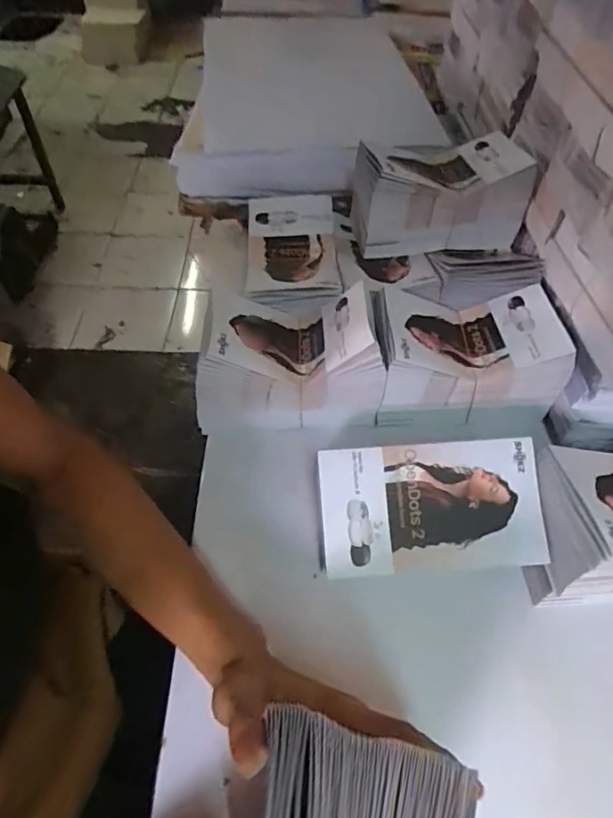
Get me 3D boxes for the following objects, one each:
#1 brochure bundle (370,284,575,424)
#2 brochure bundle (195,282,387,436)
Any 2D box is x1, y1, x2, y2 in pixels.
[{"bbox_3d":[0.151,-0.056,0.512,0.177,0.089,0.107,0,53,-1],"label":"brochure bundle"},{"bbox_3d":[-0.018,-0.052,0.500,0.171,0.104,0.110,-1,53,-2],"label":"brochure bundle"}]

